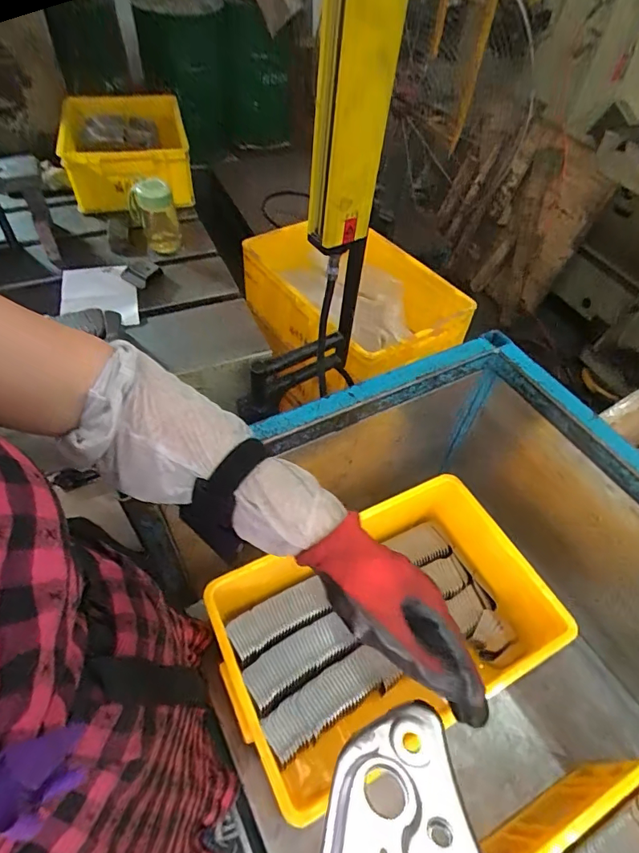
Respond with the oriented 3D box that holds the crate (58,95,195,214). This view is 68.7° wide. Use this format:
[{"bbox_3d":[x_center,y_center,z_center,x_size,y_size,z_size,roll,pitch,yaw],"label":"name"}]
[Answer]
[{"bbox_3d":[-0.444,-0.640,1.081,0.256,0.126,0.338,-10,52,-12],"label":"crate"}]

